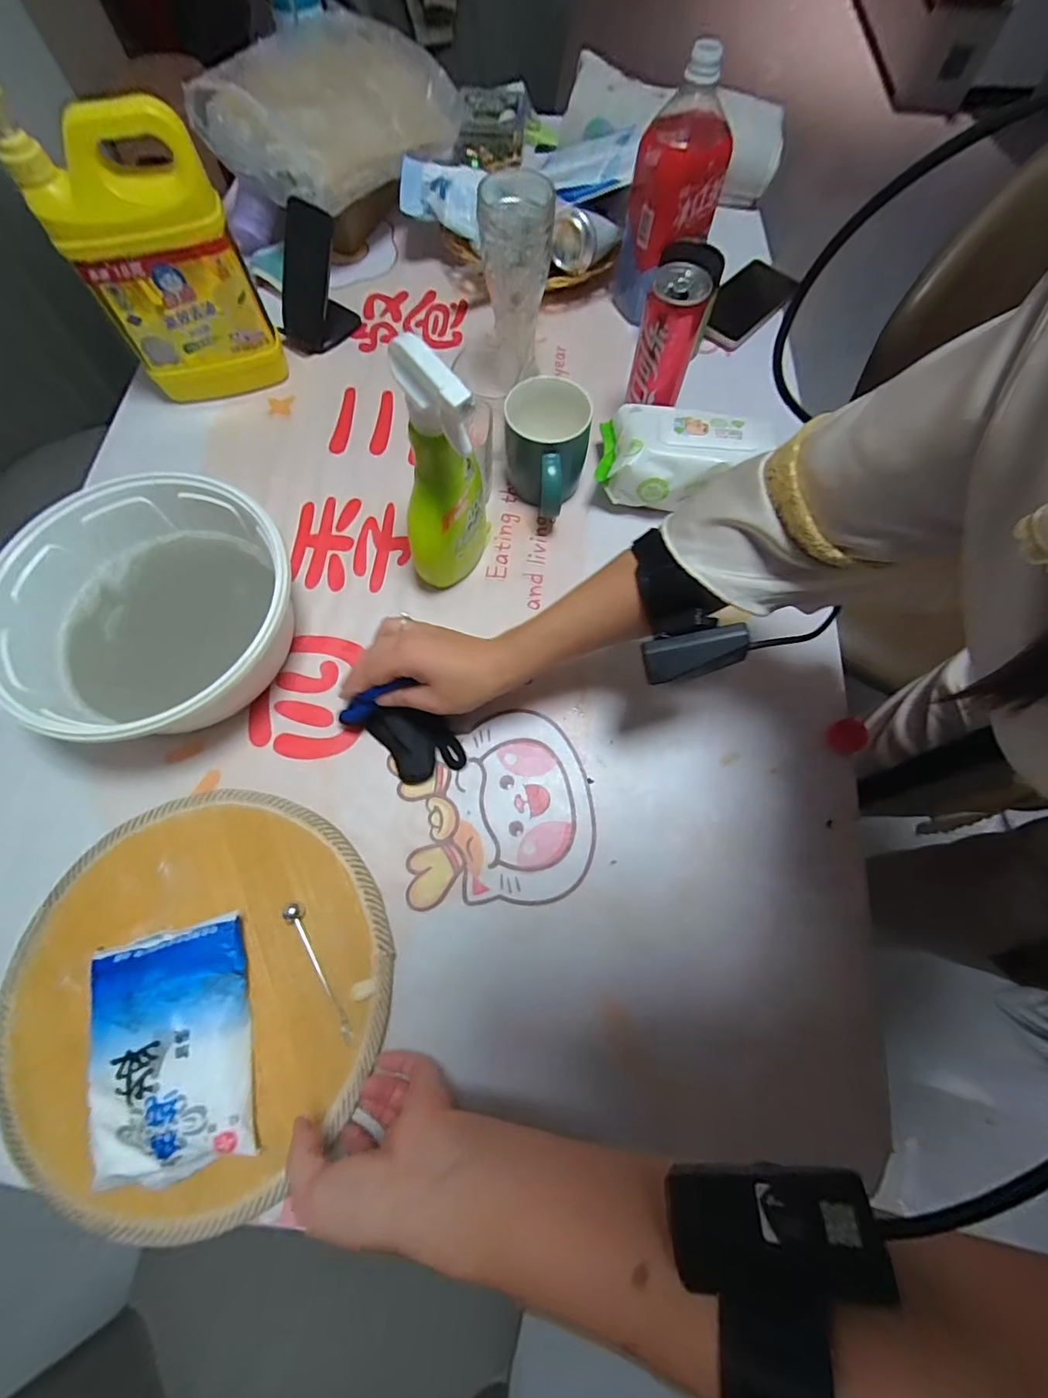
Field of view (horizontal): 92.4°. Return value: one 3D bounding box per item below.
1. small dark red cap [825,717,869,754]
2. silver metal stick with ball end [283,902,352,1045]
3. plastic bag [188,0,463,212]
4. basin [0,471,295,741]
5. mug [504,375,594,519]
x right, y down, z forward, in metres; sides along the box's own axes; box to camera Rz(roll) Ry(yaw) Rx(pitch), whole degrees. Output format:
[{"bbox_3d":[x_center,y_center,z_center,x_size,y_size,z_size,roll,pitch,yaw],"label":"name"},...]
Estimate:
[{"bbox_3d":[0.290,0.033,0.452,0.029,0.020,0.031,0,70,-1],"label":"small dark red cap"},{"bbox_3d":[-0.154,0.203,0.376,0.012,0.011,0.107,-30,73,-11],"label":"silver metal stick with ball end"},{"bbox_3d":[-0.244,-0.720,0.618,0.209,0.091,0.301,25,72,9],"label":"plastic bag"},{"bbox_3d":[-0.323,-0.074,0.442,0.195,0.089,0.227,16,70,5],"label":"basin"},{"bbox_3d":[0.022,-0.243,0.504,0.078,0.089,0.099,-1,70,-1],"label":"mug"}]

